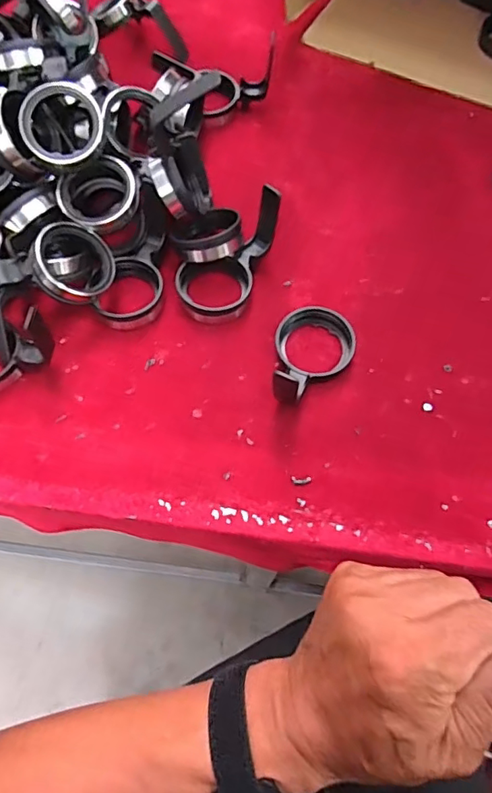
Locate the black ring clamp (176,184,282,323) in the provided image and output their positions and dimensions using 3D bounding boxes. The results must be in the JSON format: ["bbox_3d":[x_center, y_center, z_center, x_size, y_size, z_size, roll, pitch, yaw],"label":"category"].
[{"bbox_3d":[-0.022,-0.134,0.497,0.071,0.084,0.112,21,67,10],"label":"black ring clamp"}]

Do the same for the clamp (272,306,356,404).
[{"bbox_3d":[0.053,-0.041,0.481,0.068,0.026,0.092,41,72,14],"label":"clamp"}]

